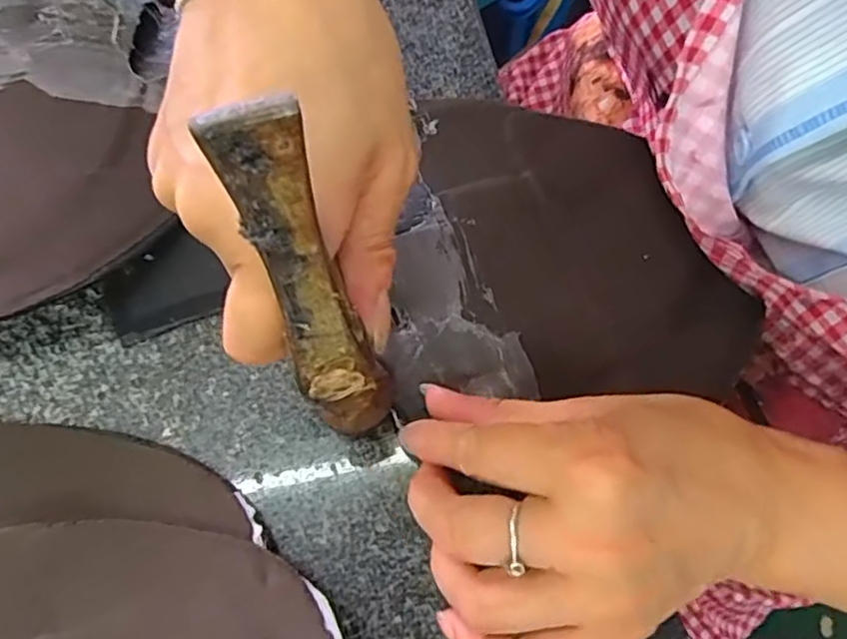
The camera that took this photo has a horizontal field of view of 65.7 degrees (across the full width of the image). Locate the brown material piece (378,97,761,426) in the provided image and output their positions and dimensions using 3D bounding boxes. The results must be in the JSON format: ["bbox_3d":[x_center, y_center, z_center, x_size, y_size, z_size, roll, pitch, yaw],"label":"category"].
[{"bbox_3d":[0.057,-0.034,0.275,0.141,0.017,0.133,-3,63,-2],"label":"brown material piece"}]

